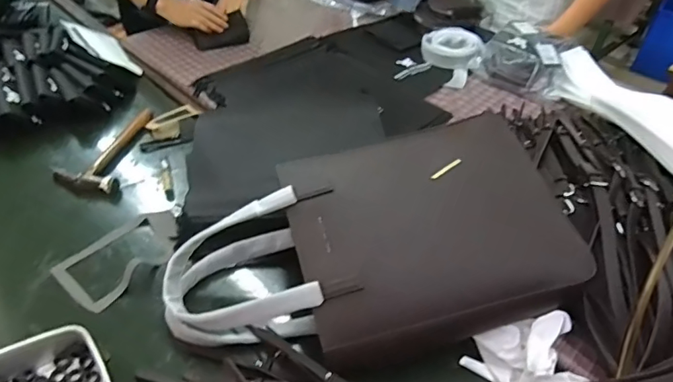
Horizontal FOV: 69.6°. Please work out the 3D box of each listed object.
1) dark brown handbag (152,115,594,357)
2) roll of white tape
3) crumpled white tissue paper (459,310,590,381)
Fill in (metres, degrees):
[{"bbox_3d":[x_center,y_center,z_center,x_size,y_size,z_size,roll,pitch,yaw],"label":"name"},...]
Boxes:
[{"bbox_3d":[0.041,0.085,0.689,0.549,0.092,0.293,-17,64,-6],"label":"dark brown handbag"},{"bbox_3d":[0.276,-0.325,1.172,0.145,0.059,0.211,11,44,7],"label":"roll of white tape"},{"bbox_3d":[0.252,0.220,0.647,0.149,0.069,0.081,-2,44,-7],"label":"crumpled white tissue paper"}]

